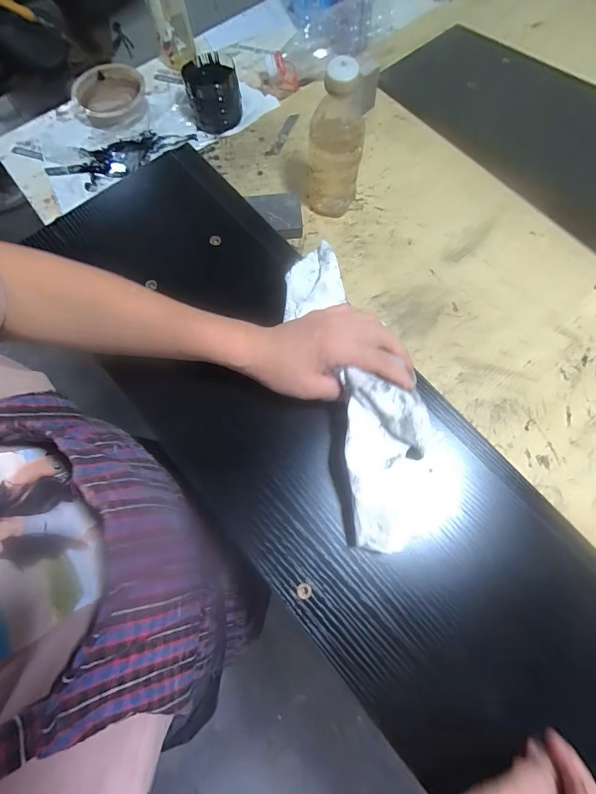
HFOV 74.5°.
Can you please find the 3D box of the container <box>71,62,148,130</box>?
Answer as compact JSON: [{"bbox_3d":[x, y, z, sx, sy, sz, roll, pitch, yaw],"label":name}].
[{"bbox_3d":[-0.347,-0.553,0.725,0.134,0.033,0.142,-10,73,-1],"label":"container"}]

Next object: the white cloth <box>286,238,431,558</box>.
[{"bbox_3d":[0.050,-0.033,0.361,0.096,0.058,0.323,-14,65,-2],"label":"white cloth"}]

